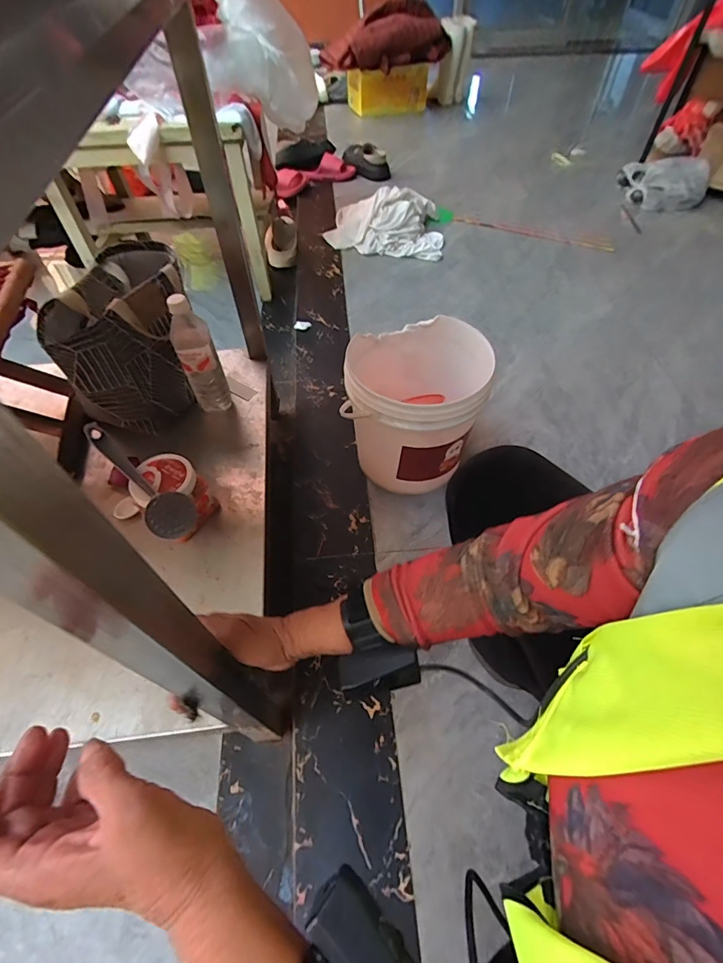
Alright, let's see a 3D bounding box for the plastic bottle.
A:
[{"bbox_3d":[-0.289,-0.216,0.781,0.066,0.237,0.057,-20,57,-14],"label":"plastic bottle"}]

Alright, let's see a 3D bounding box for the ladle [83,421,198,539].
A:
[{"bbox_3d":[-0.323,-0.012,0.637,0.064,0.043,0.233,-35,61,-22],"label":"ladle"}]

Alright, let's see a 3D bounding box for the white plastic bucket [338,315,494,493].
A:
[{"bbox_3d":[0.099,-0.145,0.859,0.242,0.252,0.254,5,54,3],"label":"white plastic bucket"}]

